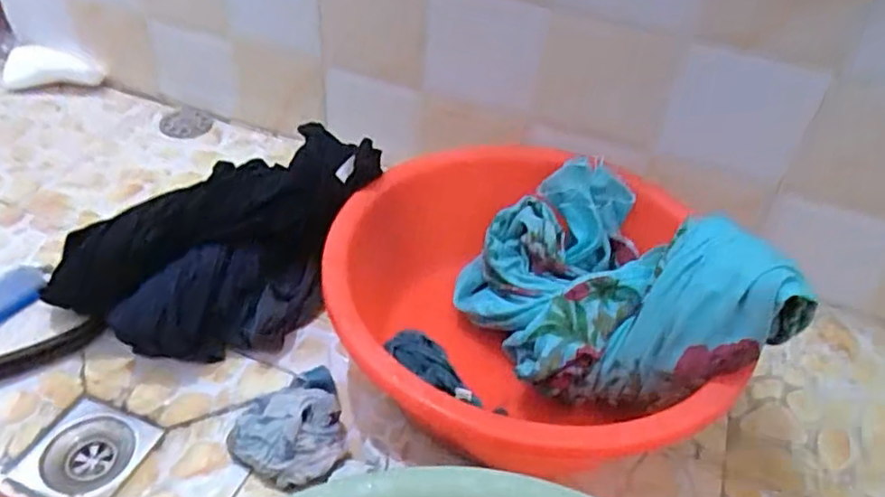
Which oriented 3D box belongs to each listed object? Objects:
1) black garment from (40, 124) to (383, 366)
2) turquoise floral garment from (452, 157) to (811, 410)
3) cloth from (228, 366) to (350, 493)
[{"bbox_3d":[-0.217,0.009,0.697,0.325,0.162,0.136,-23,52,-28],"label":"black garment"},{"bbox_3d":[0.150,0.022,0.659,0.212,0.194,0.305,-7,44,-13],"label":"turquoise floral garment"},{"bbox_3d":[-0.133,0.161,0.618,0.106,0.039,0.114,28,48,20],"label":"cloth"}]

